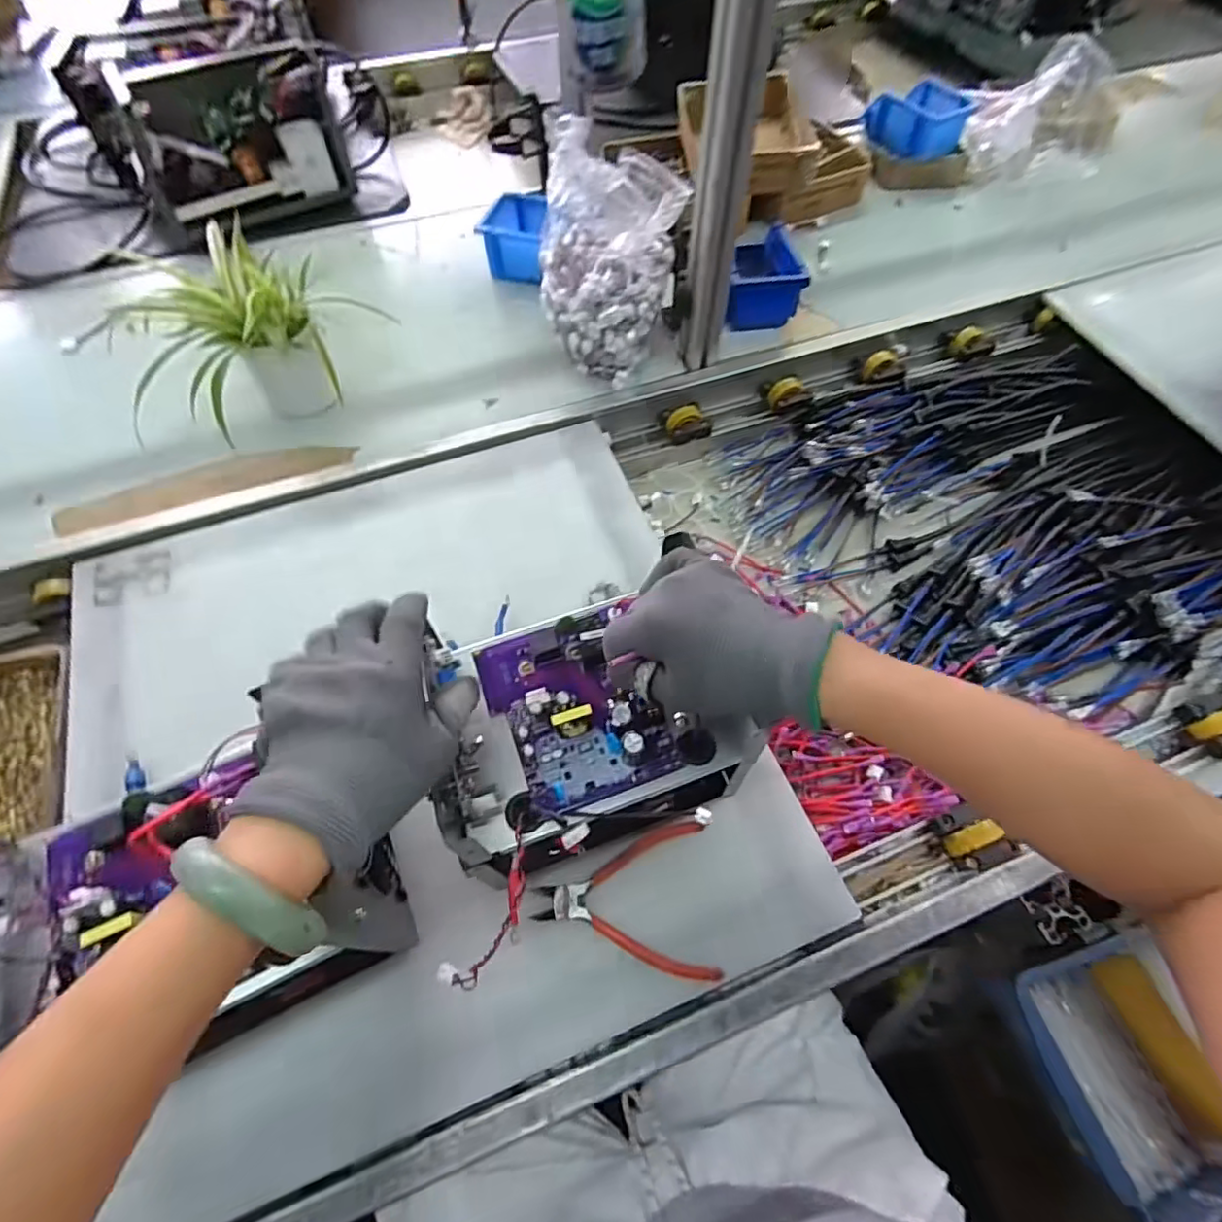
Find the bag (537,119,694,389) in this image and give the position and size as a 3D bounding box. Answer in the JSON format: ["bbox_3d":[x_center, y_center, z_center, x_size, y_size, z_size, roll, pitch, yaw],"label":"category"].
[{"bbox_3d":[-0.015,-0.404,0.717,0.162,0.211,0.133,34,65,18],"label":"bag"}]

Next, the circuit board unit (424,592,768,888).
[{"bbox_3d":[-0.018,0.066,0.403,0.197,0.045,0.158,-17,61,-10],"label":"circuit board unit"}]

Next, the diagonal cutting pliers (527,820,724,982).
[{"bbox_3d":[0.011,0.227,0.480,0.137,0.020,0.113,0,60,0],"label":"diagonal cutting pliers"}]

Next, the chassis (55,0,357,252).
[{"bbox_3d":[-0.639,-0.835,0.976,0.372,0.178,0.519,-24,63,-14],"label":"chassis"}]

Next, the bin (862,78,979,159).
[{"bbox_3d":[0.514,-0.814,0.999,0.140,0.059,0.147,-26,63,-14],"label":"bin"}]

